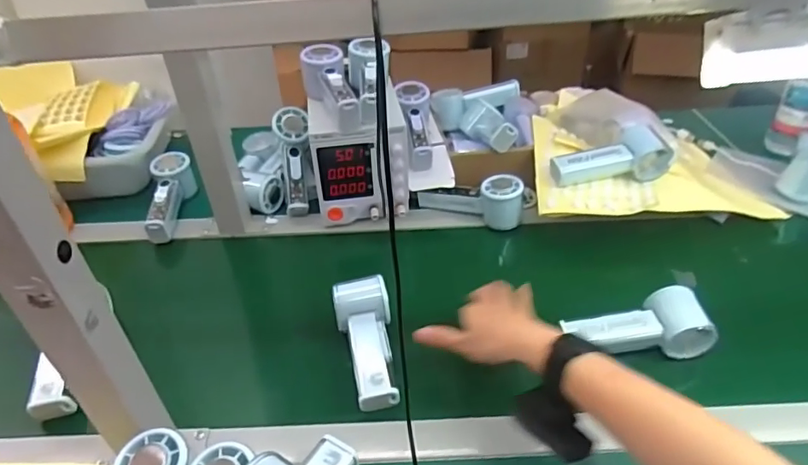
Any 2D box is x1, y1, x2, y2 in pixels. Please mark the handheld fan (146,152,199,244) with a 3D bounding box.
[{"bbox_3d":[-0.347,-0.049,0.773,0.055,0.052,0.152,-5,52,-3],"label":"handheld fan"}]

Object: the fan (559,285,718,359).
[{"bbox_3d":[0.248,0.101,0.554,0.129,0.041,0.068,-11,39,-10],"label":"fan"}]

